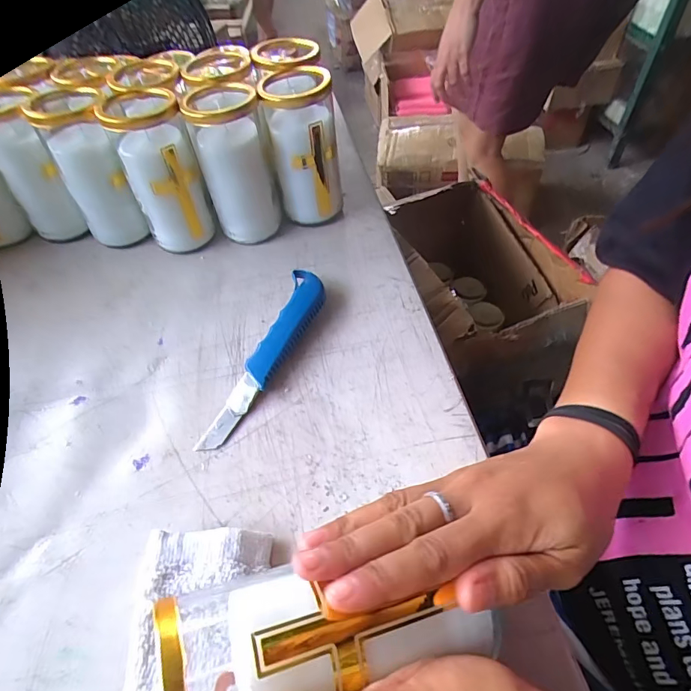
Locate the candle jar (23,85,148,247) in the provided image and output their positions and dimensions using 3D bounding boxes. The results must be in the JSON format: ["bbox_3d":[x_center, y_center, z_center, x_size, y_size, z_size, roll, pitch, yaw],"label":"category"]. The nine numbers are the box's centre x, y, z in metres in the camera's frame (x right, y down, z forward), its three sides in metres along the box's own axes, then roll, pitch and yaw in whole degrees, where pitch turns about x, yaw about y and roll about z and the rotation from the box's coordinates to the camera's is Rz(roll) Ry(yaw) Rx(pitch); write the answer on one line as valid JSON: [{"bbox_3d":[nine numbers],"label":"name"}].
[{"bbox_3d":[-0.249,-0.172,0.444,0.058,0.138,0.067,-18,51,-11],"label":"candle jar"}]

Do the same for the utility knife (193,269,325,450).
[{"bbox_3d":[-0.061,0.005,0.363,0.036,0.023,0.177,14,52,15],"label":"utility knife"}]

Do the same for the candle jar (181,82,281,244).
[{"bbox_3d":[-0.109,-0.175,0.438,0.062,0.134,0.068,-2,49,2],"label":"candle jar"}]

